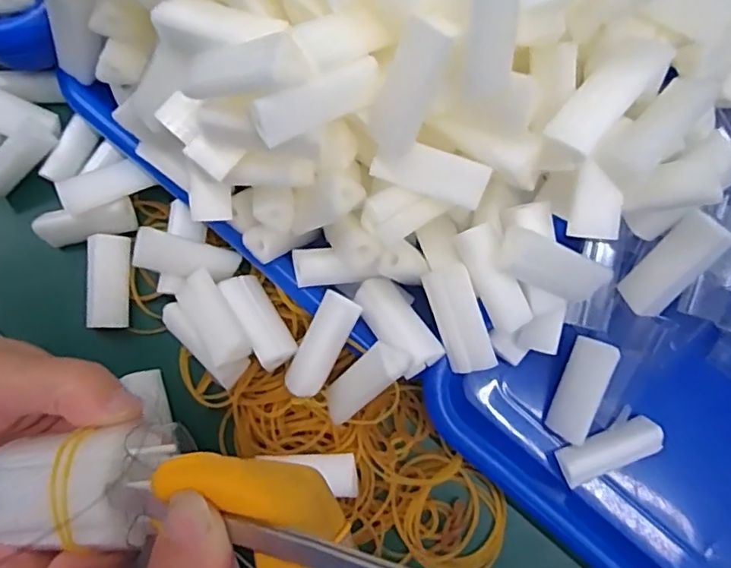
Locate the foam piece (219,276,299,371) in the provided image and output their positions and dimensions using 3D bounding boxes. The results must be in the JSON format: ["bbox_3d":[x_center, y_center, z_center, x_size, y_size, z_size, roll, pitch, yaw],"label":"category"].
[{"bbox_3d":[-0.049,0.016,0.267,0.017,0.014,0.047,-29,69,-5],"label":"foam piece"}]

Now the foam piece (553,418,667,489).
[{"bbox_3d":[0.111,0.077,0.266,0.046,0.018,0.017,-22,80,-4],"label":"foam piece"}]

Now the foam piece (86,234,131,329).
[{"bbox_3d":[-0.128,-0.001,0.289,0.018,0.013,0.045,1,80,0],"label":"foam piece"}]

